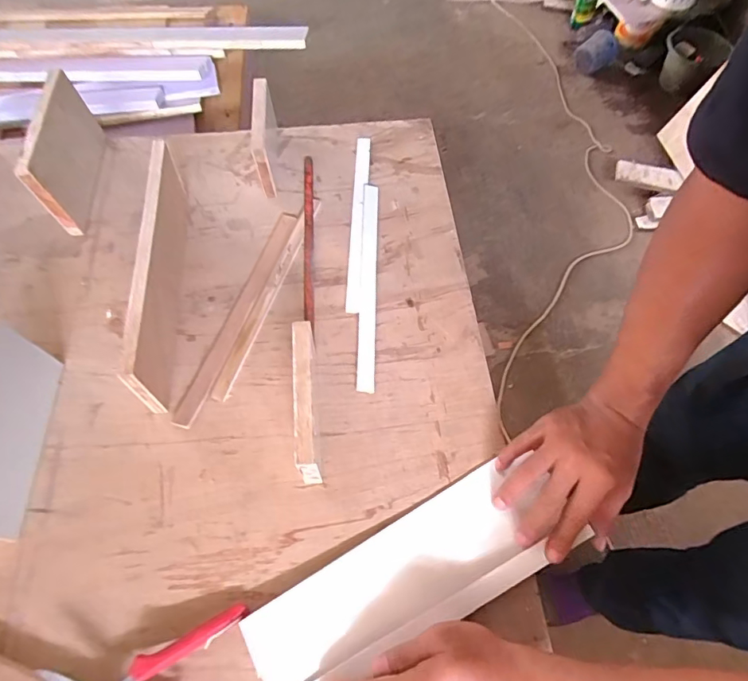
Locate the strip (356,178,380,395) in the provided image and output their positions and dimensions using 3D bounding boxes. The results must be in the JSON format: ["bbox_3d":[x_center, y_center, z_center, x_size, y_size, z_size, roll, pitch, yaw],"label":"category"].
[{"bbox_3d":[-0.008,-0.082,0.612,0.023,0.013,0.311,2,62,0],"label":"strip"}]

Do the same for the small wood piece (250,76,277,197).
[{"bbox_3d":[-0.156,-0.297,0.680,0.019,0.093,0.177,-5,62,-3],"label":"small wood piece"}]

